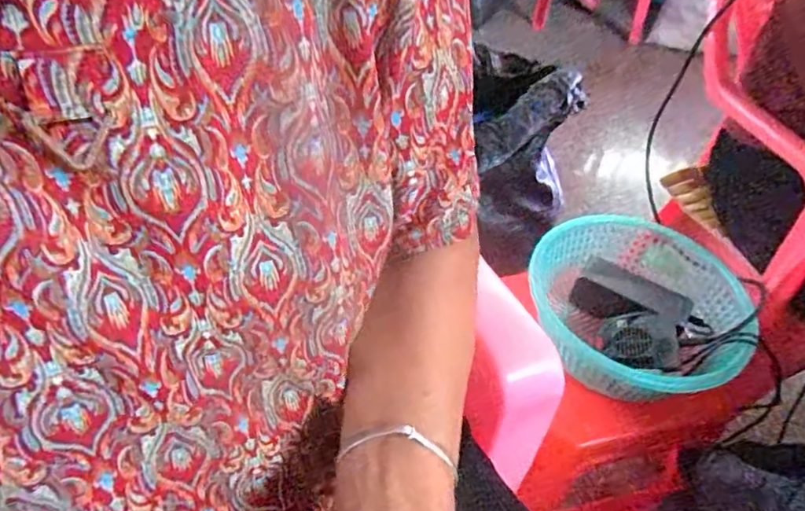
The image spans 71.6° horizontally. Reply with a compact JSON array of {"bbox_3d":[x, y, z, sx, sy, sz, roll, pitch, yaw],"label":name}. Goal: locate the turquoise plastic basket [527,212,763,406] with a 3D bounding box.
[{"bbox_3d":[0.269,0.051,0.640,0.194,0.077,0.214,-13,49,-19],"label":"turquoise plastic basket"}]

